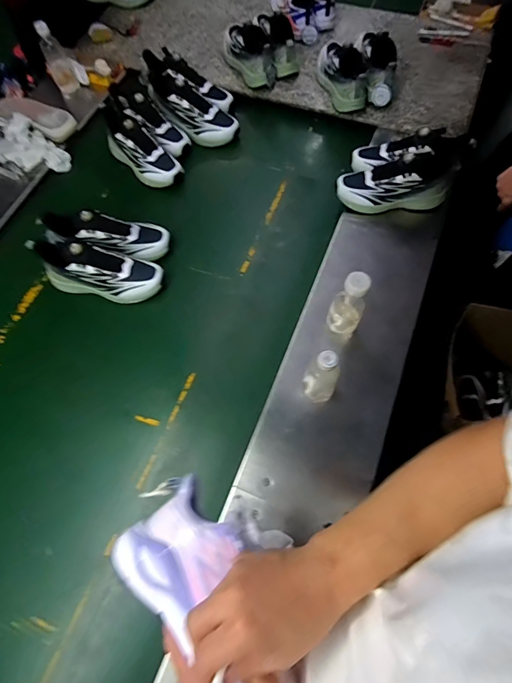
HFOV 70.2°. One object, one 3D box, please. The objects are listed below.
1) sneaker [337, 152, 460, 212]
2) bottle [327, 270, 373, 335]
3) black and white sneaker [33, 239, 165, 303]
[{"bbox_3d":[0.326,-0.374,0.852,0.258,0.106,0.098,3,66,3],"label":"sneaker"},{"bbox_3d":[0.179,-0.066,0.708,0.061,0.191,0.059,34,71,15],"label":"bottle"},{"bbox_3d":[-0.354,-0.158,0.831,0.265,0.119,0.091,11,67,6],"label":"black and white sneaker"}]

